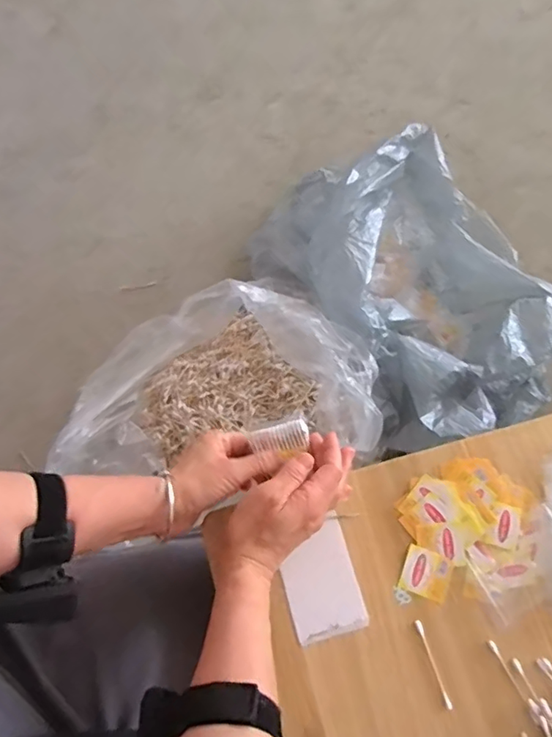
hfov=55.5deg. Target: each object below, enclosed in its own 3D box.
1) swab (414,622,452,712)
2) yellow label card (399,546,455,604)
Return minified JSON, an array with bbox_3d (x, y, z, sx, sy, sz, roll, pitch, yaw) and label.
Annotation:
[{"bbox_3d":[0.133,0.250,0.444,0.007,0.007,0.071,-17,76,-10],"label":"swab"},{"bbox_3d":[0.132,0.180,0.460,0.042,0.004,0.039,23,77,2],"label":"yellow label card"}]

